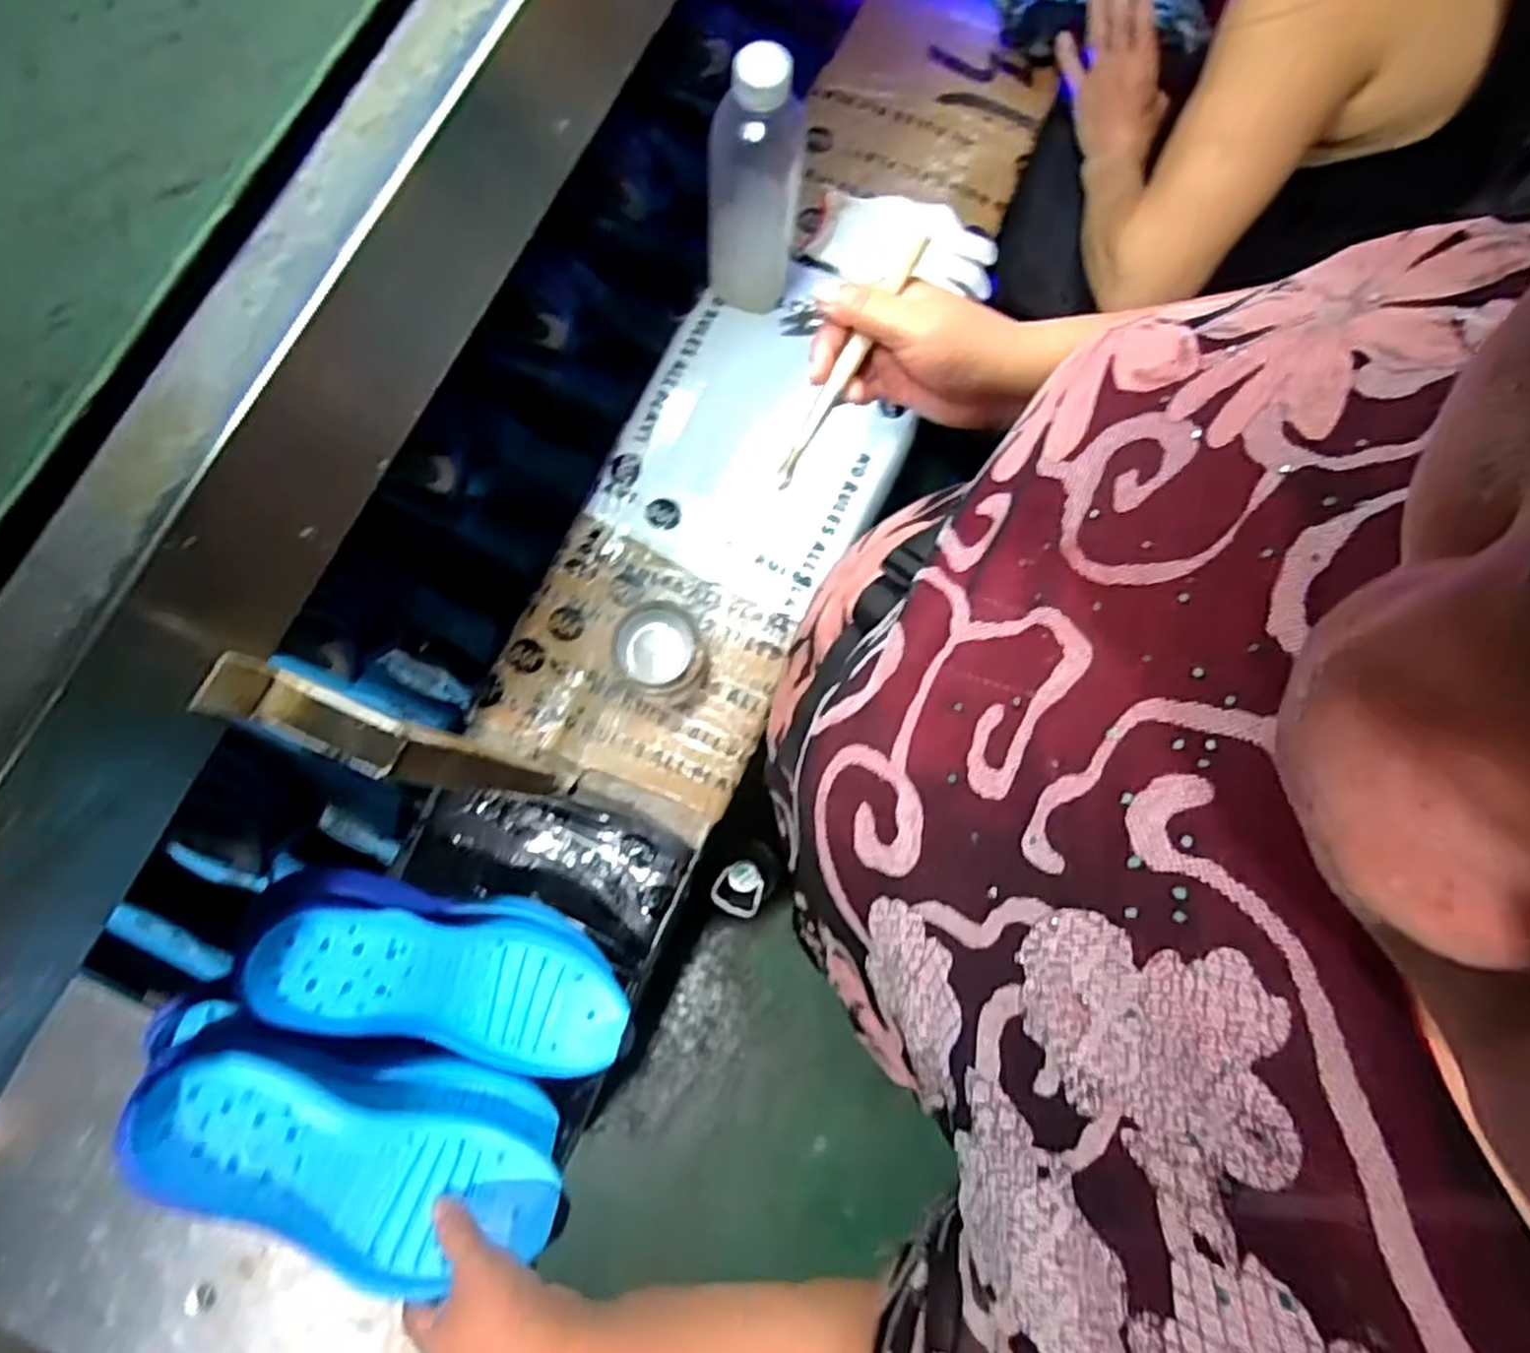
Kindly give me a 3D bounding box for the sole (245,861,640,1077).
[{"bbox_3d":[-0.229,0.212,0.575,0.272,0.064,0.112,21,76,-14],"label":"sole"}]

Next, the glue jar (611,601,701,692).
[{"bbox_3d":[-0.098,-0.025,0.698,0.082,0.048,0.081,42,79,8],"label":"glue jar"}]

